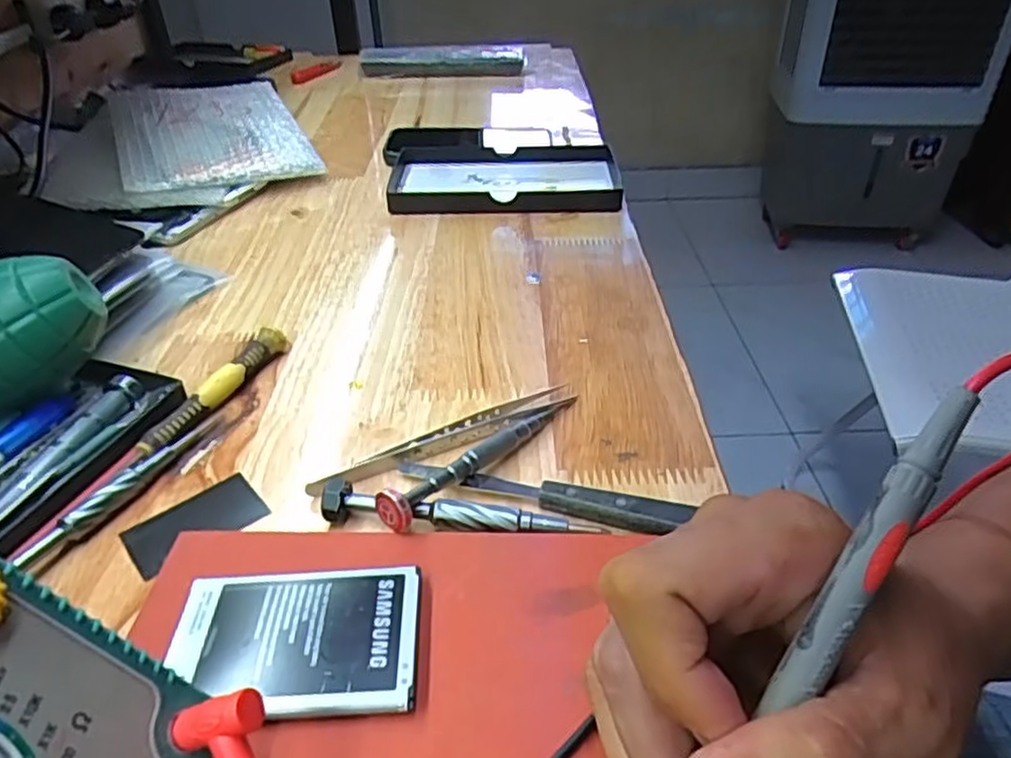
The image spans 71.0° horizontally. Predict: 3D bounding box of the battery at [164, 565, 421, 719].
[{"bbox_3d":[-0.068,0.086,0.231,0.078,0.008,0.051,-2,36,-2],"label":"battery"}]

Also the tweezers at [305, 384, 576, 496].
[{"bbox_3d":[-0.025,0.026,0.320,0.129,0.008,0.013,-20,40,-25],"label":"tweezers"}]

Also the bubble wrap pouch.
[{"bbox_3d":[-0.270,-0.199,0.599,0.196,0.040,0.246,-13,38,-17],"label":"bubble wrap pouch"}]

